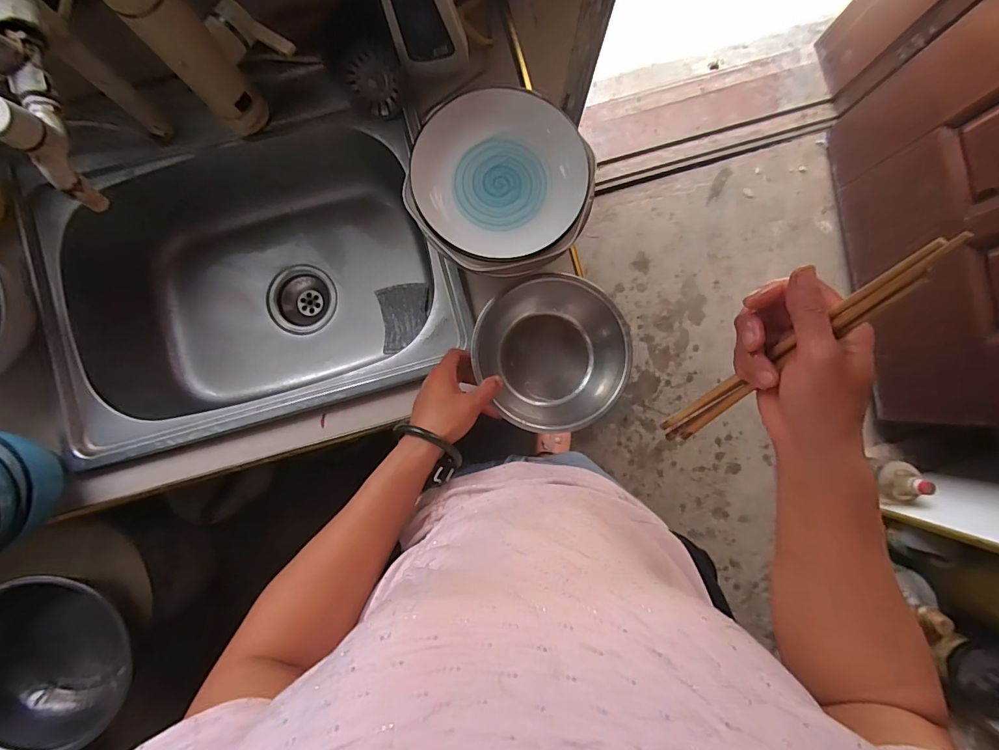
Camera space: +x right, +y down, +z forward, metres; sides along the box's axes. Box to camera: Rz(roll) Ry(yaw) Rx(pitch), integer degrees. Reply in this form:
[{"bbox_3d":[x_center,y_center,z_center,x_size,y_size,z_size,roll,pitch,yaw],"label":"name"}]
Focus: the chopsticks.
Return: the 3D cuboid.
[{"bbox_3d":[0.197,-0.006,0.333,0.019,0.253,0.016,32,55,1],"label":"chopsticks"}]

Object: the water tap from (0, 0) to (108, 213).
[{"bbox_3d":[-0.405,-0.239,0.367,0.056,0.089,0.188,-18,88,-1],"label":"water tap"}]

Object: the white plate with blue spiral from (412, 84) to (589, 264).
[{"bbox_3d":[0.000,-0.204,0.468,0.170,0.027,0.163,0,87,0],"label":"white plate with blue spiral"}]

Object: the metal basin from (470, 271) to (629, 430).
[{"bbox_3d":[0.056,-0.022,0.534,0.166,0.089,0.162,0,87,0],"label":"metal basin"}]

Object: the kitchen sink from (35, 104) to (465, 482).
[{"bbox_3d":[-0.327,-0.135,0.647,0.497,0.197,0.385,-15,88,-1],"label":"kitchen sink"}]

